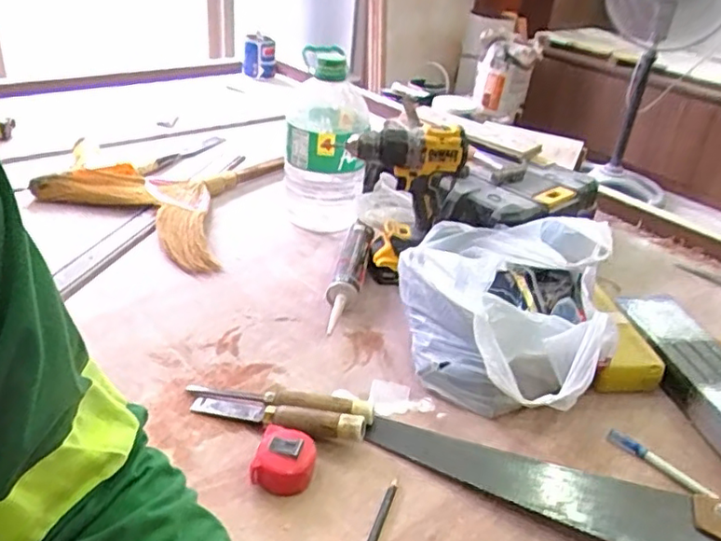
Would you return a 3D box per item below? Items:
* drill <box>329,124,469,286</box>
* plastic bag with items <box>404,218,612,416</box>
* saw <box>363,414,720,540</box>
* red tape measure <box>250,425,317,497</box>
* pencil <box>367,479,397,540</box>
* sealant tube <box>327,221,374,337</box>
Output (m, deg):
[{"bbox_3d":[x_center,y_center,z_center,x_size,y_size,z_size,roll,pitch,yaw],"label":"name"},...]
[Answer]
[{"bbox_3d":[0.074,-0.107,0.994,0.190,0.270,0.094,-11,35,-25],"label":"drill"},{"bbox_3d":[0.184,0.047,0.837,0.269,0.160,0.303,14,32,14],"label":"plastic bag with items"},{"bbox_3d":[0.250,0.234,0.637,0.516,0.067,0.095,19,34,21],"label":"saw"},{"bbox_3d":[-0.079,0.202,0.662,0.062,0.043,0.062,9,32,5],"label":"red tape measure"},{"bbox_3d":[0.015,0.258,0.613,0.010,0.005,0.126,14,33,14],"label":"pencil"},{"bbox_3d":[-0.016,0.002,0.998,0.047,0.047,0.281,8,32,5],"label":"sealant tube"}]

